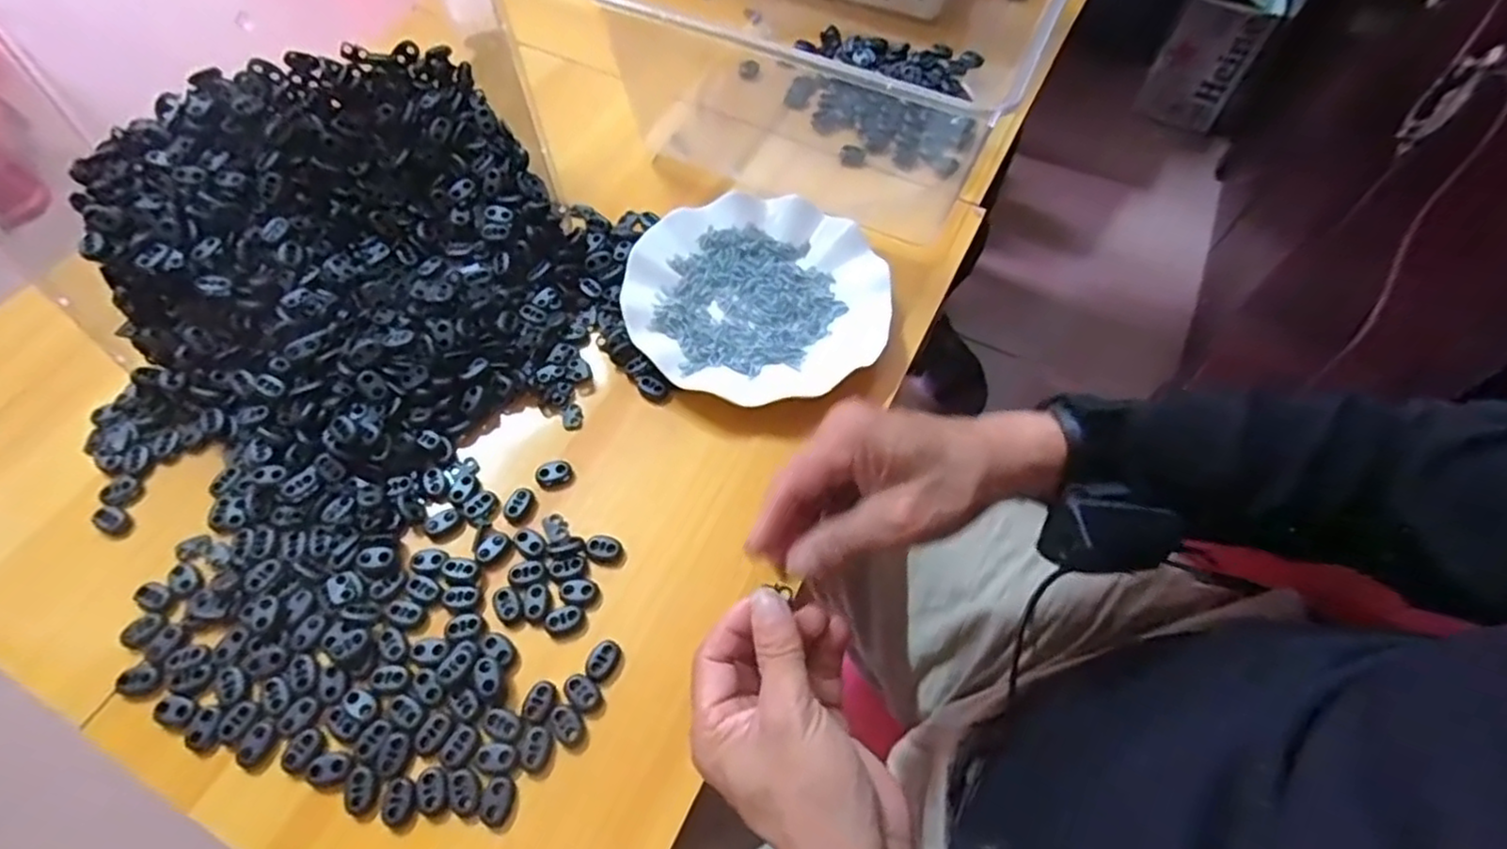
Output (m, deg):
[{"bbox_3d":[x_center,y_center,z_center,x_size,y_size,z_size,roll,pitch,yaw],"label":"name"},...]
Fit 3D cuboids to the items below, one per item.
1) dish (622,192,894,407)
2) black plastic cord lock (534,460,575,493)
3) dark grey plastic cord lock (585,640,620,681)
[{"bbox_3d":[0.004,-0.091,0.498,0.179,0.027,0.177,0,60,-1],"label":"dish"},{"bbox_3d":[-0.124,0.032,0.434,0.022,0.008,0.019,-21,62,-12],"label":"black plastic cord lock"},{"bbox_3d":[-0.082,0.128,0.380,0.015,0.008,0.021,29,63,15],"label":"dark grey plastic cord lock"}]

